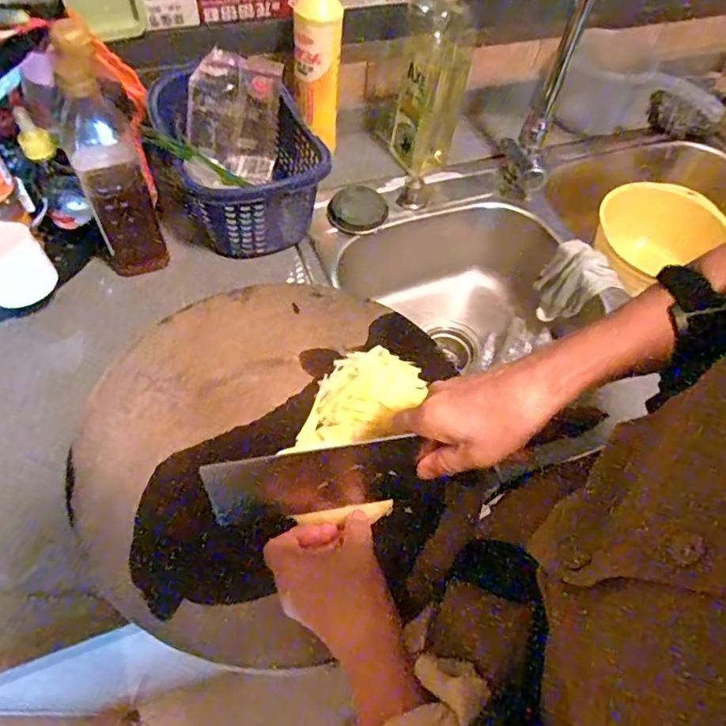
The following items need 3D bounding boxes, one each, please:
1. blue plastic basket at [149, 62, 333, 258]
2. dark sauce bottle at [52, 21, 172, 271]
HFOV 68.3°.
[{"bbox_3d":[-0.152,-0.265,0.687,0.179,0.119,0.225,-19,60,-17],"label":"blue plastic basket"},{"bbox_3d":[-0.275,-0.214,0.574,0.063,0.247,0.090,-18,60,-16],"label":"dark sauce bottle"}]

